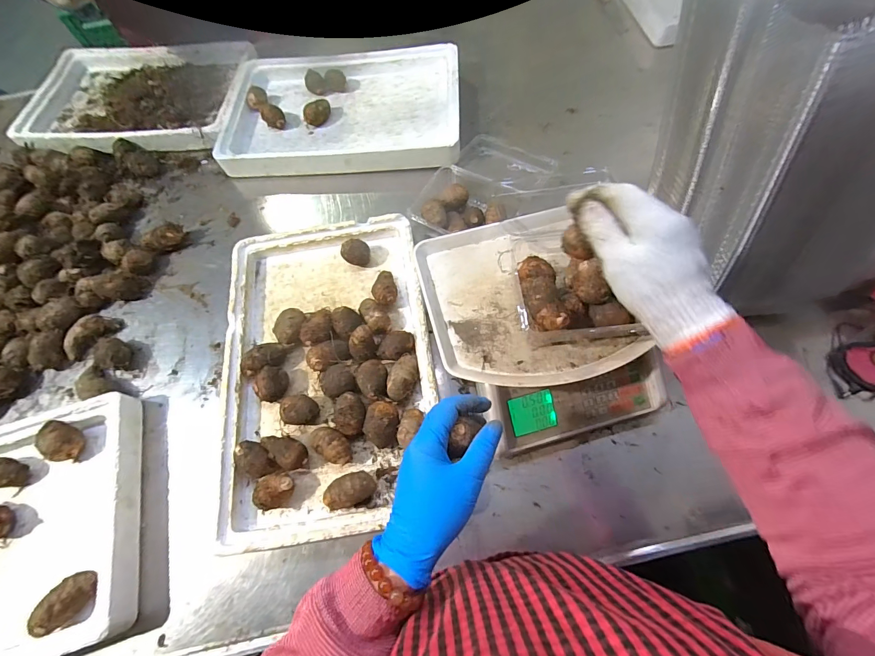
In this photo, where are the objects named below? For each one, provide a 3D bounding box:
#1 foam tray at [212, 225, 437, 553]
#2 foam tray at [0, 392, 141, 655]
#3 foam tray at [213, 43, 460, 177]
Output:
[{"bbox_3d":[-0.157,0.046,0.563,0.289,0.063,0.453,-11,66,0],"label":"foam tray"},{"bbox_3d":[-0.635,0.290,0.484,0.488,0.047,0.306,-18,66,-3],"label":"foam tray"},{"bbox_3d":[-0.196,-0.459,0.807,0.481,0.057,0.337,-1,66,5],"label":"foam tray"}]

